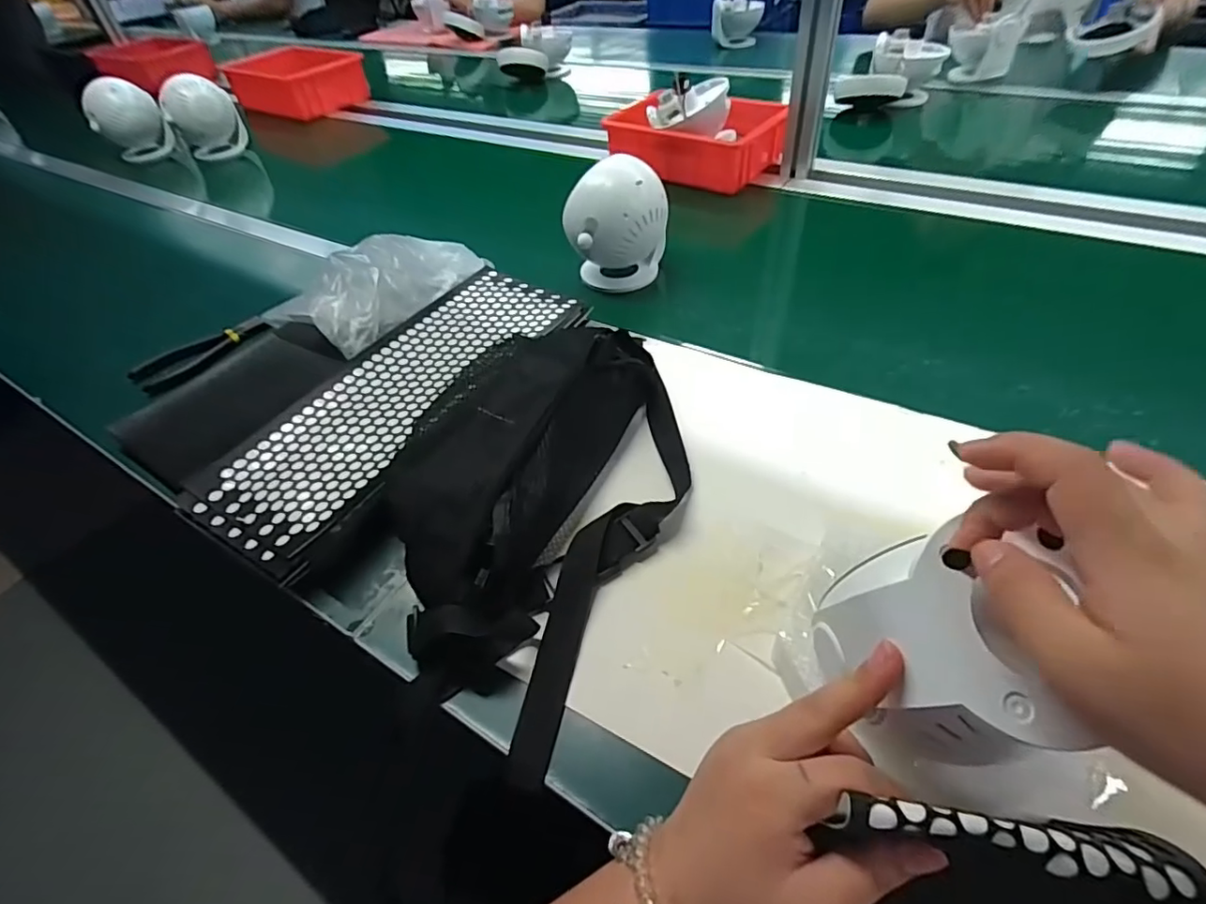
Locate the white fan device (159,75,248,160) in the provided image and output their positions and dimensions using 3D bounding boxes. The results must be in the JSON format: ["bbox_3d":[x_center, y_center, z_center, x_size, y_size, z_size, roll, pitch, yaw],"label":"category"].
[{"bbox_3d":[-0.731,-0.618,1.038,0.112,0.113,0.092,-19,48,-12],"label":"white fan device"}]

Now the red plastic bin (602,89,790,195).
[{"bbox_3d":[0.137,-0.470,0.852,0.238,0.080,0.141,21,53,23],"label":"red plastic bin"}]

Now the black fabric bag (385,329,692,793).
[{"bbox_3d":[-0.057,0.021,0.419,0.213,0.069,0.331,14,50,18],"label":"black fabric bag"}]

